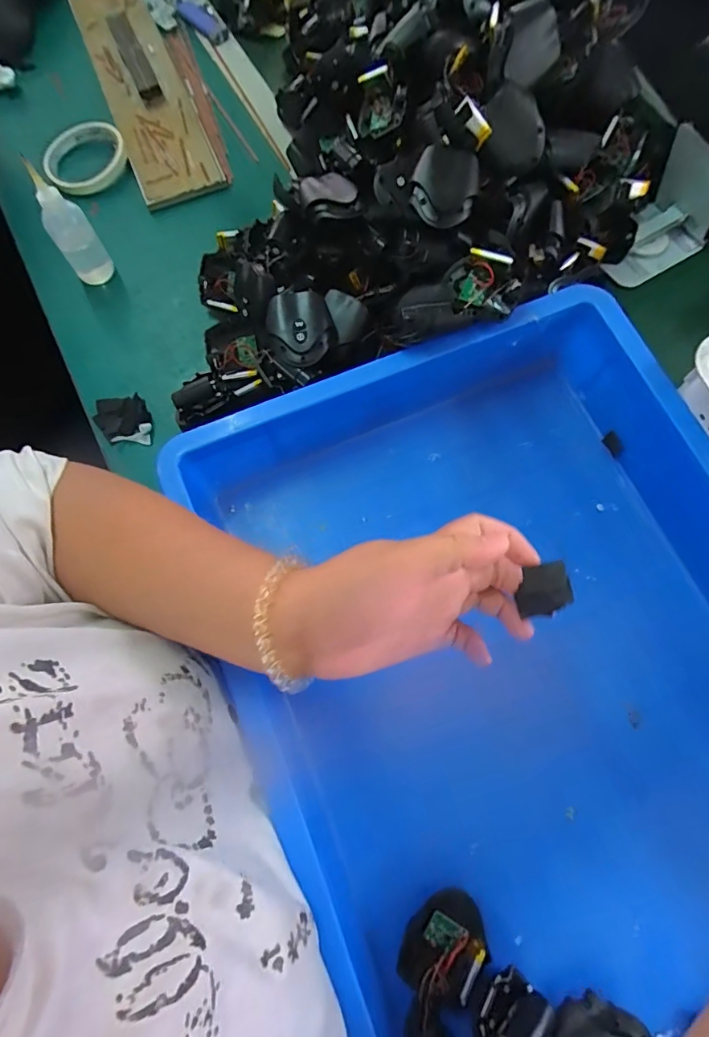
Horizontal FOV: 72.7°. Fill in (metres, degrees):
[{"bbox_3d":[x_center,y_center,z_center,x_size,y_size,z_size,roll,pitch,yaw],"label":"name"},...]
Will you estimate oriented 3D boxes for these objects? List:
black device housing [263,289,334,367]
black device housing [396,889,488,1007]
[{"bbox_3d":[-0.045,-0.152,0.394,0.051,0.029,0.058,-18,73,-6],"label":"black device housing"},{"bbox_3d":[0.059,0.274,0.307,0.043,0.019,0.059,41,77,12],"label":"black device housing"}]

